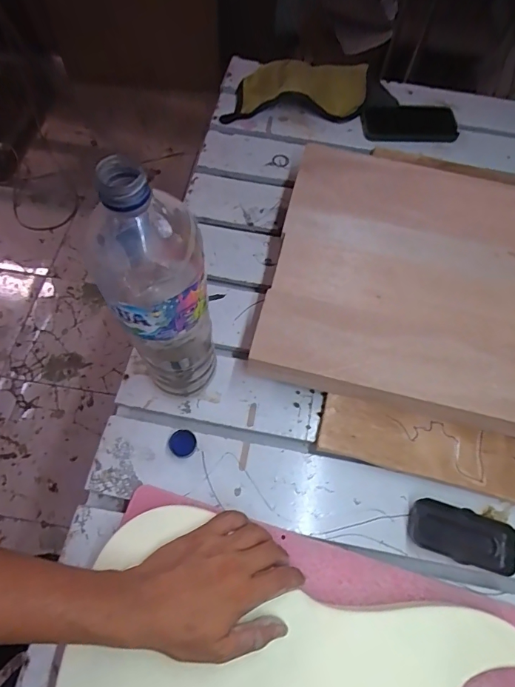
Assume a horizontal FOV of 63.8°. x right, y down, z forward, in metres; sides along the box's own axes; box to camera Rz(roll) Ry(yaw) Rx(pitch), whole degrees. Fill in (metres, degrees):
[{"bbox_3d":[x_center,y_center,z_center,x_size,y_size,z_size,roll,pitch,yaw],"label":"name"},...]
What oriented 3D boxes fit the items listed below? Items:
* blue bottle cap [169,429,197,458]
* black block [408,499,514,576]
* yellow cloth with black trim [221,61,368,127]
[{"bbox_3d":[-0.088,0.119,0.493,0.031,0.012,0.030,1,65,-1],"label":"blue bottle cap"},{"bbox_3d":[0.224,0.210,0.455,0.109,0.024,0.052,19,66,7],"label":"black block"},{"bbox_3d":[0.068,-0.461,0.755,0.261,0.045,0.131,-1,65,-2],"label":"yellow cloth with black trim"}]

